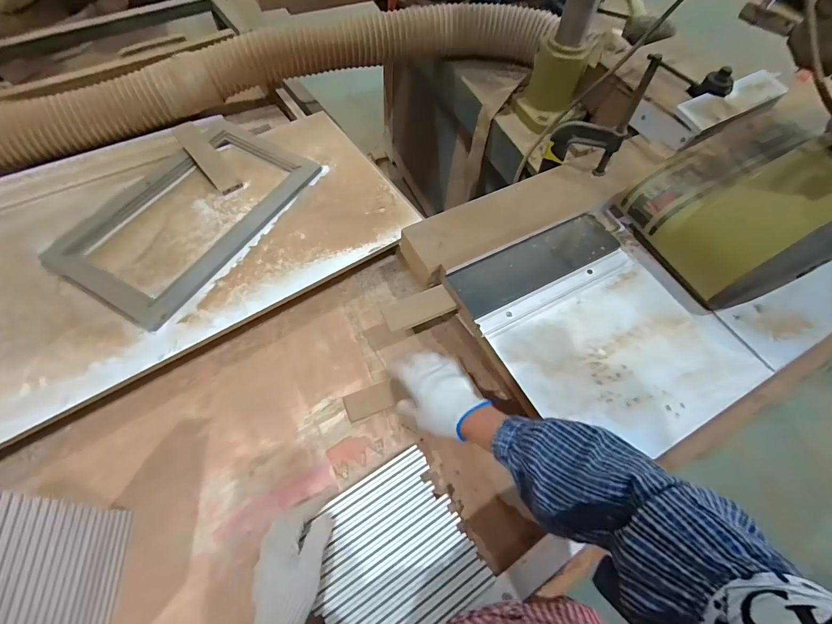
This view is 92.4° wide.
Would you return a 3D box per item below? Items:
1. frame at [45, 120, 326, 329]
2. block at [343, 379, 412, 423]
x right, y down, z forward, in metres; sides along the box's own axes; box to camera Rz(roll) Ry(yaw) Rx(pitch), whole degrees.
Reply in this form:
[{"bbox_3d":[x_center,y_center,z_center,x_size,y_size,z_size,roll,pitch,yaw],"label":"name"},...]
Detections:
[{"bbox_3d":[-0.411,-0.192,0.729,0.277,0.022,0.429,28,63,13],"label":"frame"},{"bbox_3d":[-0.068,0.138,0.626,0.083,0.014,0.041,-17,62,-12],"label":"block"}]

